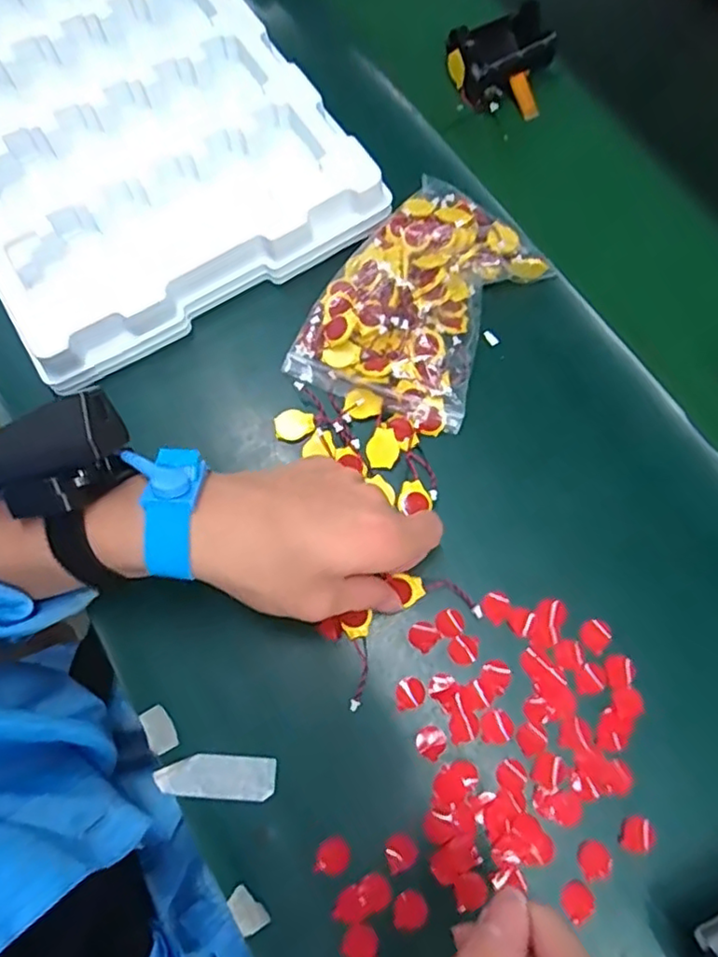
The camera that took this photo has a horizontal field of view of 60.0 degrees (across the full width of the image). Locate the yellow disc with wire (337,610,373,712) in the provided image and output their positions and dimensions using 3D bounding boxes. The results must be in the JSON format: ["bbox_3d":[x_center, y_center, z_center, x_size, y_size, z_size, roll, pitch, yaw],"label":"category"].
[{"bbox_3d":[-0.001,0.100,0.341,0.016,0.004,0.050,-2,77,0],"label":"yellow disc with wire"}]

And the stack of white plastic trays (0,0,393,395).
[{"bbox_3d":[-0.194,-0.291,0.455,0.248,0.044,0.433,-30,73,-8],"label":"stack of white plastic trays"}]

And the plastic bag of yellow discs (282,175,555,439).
[{"bbox_3d":[0.042,-0.112,0.391,0.111,0.036,0.157,32,75,11],"label":"plastic bag of yellow discs"}]

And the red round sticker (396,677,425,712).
[{"bbox_3d":[0.028,0.115,0.335,0.016,0.004,0.016,0,72,1],"label":"red round sticker"}]

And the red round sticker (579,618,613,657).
[{"bbox_3d":[0.130,0.086,0.341,0.017,0.004,0.016,0,72,1],"label":"red round sticker"}]

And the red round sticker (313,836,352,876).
[{"bbox_3d":[-0.013,0.190,0.311,0.016,0.004,0.017,0,72,1],"label":"red round sticker"}]

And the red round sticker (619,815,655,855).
[{"bbox_3d":[0.139,0.178,0.310,0.016,0.004,0.017,0,72,1],"label":"red round sticker"}]

